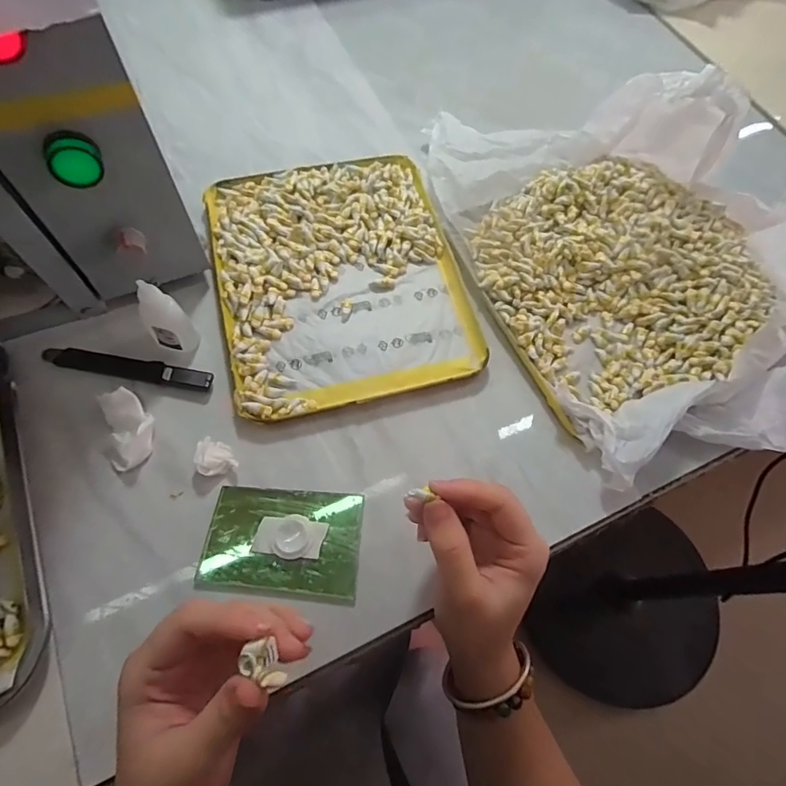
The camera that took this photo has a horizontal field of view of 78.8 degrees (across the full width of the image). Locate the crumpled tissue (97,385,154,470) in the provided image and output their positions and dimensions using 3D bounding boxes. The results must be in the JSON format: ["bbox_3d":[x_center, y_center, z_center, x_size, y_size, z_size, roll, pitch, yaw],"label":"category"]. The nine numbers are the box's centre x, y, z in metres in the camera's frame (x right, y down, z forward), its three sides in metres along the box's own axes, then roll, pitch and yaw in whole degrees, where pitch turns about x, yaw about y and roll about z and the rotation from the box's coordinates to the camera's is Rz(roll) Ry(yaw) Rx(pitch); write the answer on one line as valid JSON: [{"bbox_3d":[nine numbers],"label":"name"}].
[{"bbox_3d":[-0.191,0.026,0.344,0.034,0.021,0.056,-7,66,-6],"label":"crumpled tissue"}]

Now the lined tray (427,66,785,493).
[{"bbox_3d":[0.211,-0.137,0.398,0.280,0.086,0.389,-15,67,-9],"label":"lined tray"}]

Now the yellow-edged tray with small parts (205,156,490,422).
[{"bbox_3d":[-0.046,-0.107,0.413,0.200,0.016,0.241,-13,67,-8],"label":"yellow-edged tray with small parts"}]

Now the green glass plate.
[{"bbox_3d":[-0.075,0.101,0.327,0.103,0.011,0.070,6,66,0],"label":"green glass plate"}]

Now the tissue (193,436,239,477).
[{"bbox_3d":[-0.129,0.046,0.344,0.024,0.015,0.027,-30,71,-15],"label":"tissue"}]

